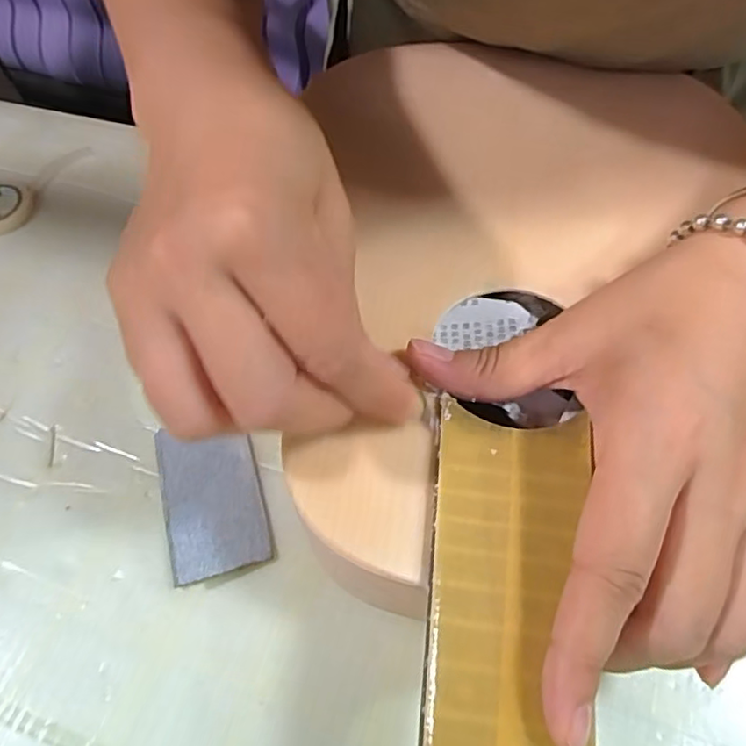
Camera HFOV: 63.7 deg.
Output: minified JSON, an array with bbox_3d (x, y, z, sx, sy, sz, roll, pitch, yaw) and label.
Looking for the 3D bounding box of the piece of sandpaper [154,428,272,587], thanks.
[{"bbox_3d":[-0.072,0.054,0.264,0.042,0.008,0.069,-16,59,-5],"label":"piece of sandpaper"}]

